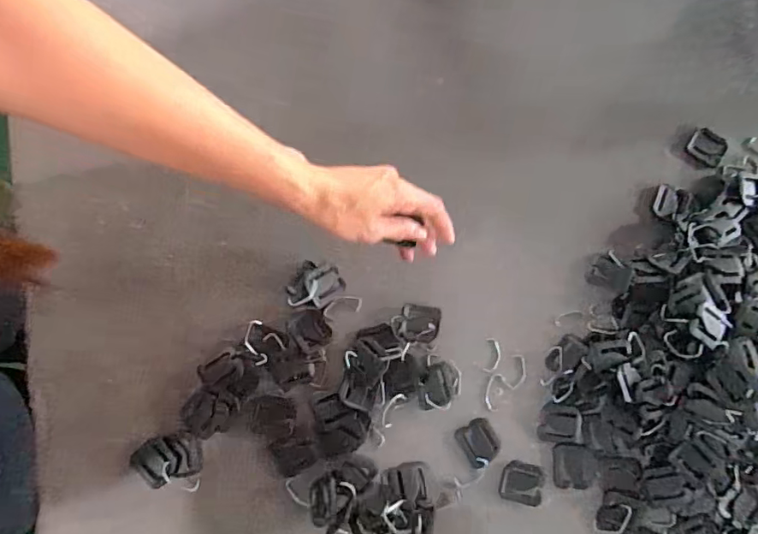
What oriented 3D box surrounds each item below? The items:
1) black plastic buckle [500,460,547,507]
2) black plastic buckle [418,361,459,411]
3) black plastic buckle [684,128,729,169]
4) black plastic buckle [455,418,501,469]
[{"bbox_3d":[0.131,0.198,0.474,0.037,0.006,0.036,15,80,0],"label":"black plastic buckle"},{"bbox_3d":[0.056,0.111,0.485,0.037,0.012,0.043,3,80,-2],"label":"black plastic buckle"},{"bbox_3d":[0.345,-0.126,0.543,0.036,0.004,0.039,36,81,4],"label":"black plastic buckle"},{"bbox_3d":[0.094,0.163,0.480,0.034,0.004,0.039,-28,83,-7],"label":"black plastic buckle"}]

